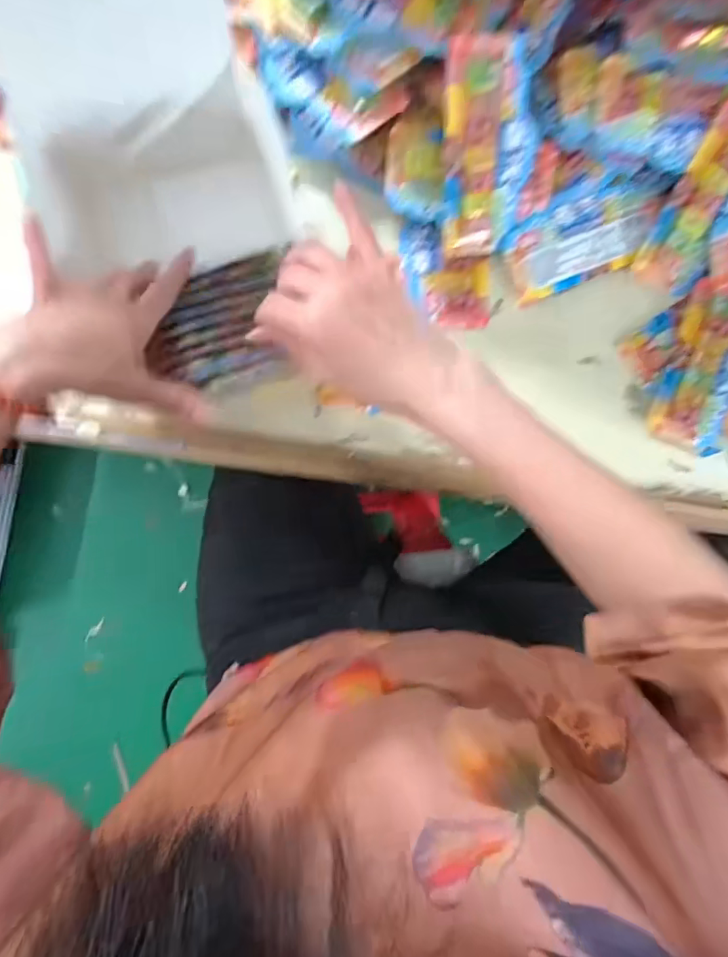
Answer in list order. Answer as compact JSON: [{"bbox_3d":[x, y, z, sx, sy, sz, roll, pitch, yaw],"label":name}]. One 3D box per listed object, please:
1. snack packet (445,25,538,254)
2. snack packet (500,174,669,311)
[{"bbox_3d":[0.105,-0.265,0.400,0.077,0.013,0.147,-12,121,-10],"label":"snack packet"},{"bbox_3d":[0.197,-0.218,0.439,0.137,0.024,0.077,-22,91,-2],"label":"snack packet"}]

